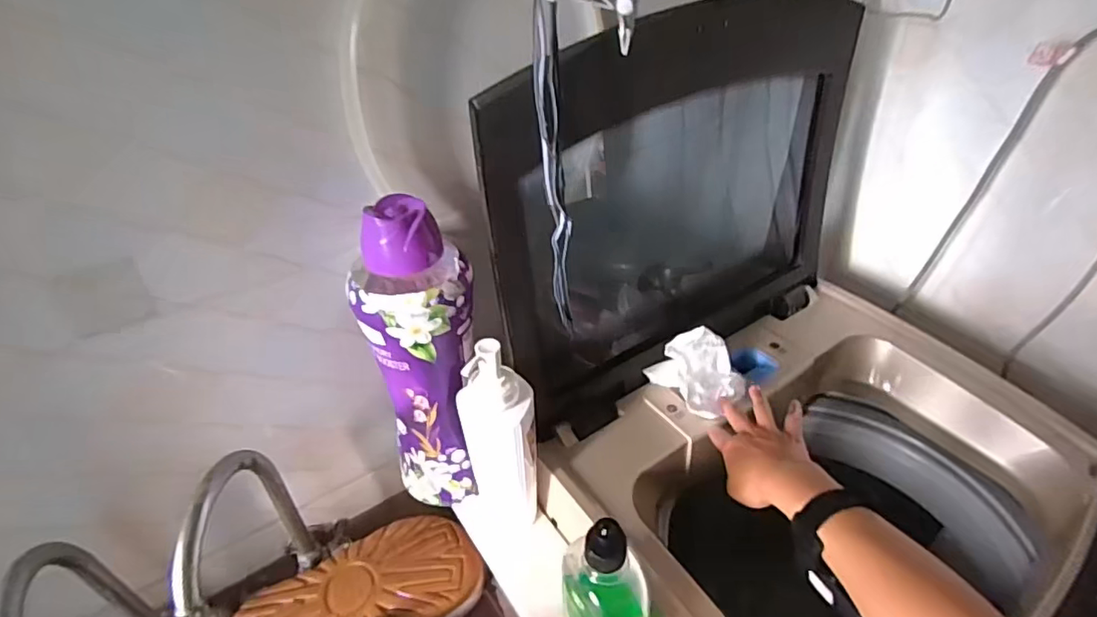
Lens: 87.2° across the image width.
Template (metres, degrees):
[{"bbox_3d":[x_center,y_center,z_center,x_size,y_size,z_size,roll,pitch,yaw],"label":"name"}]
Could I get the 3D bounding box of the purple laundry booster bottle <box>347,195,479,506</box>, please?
[{"bbox_3d":[-0.122,0.058,0.575,0.107,0.332,0.084,-8,37,-7],"label":"purple laundry booster bottle"}]

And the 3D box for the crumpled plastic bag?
[{"bbox_3d":[0.182,0.078,0.672,0.095,0.079,0.105,-13,38,-14],"label":"crumpled plastic bag"}]

